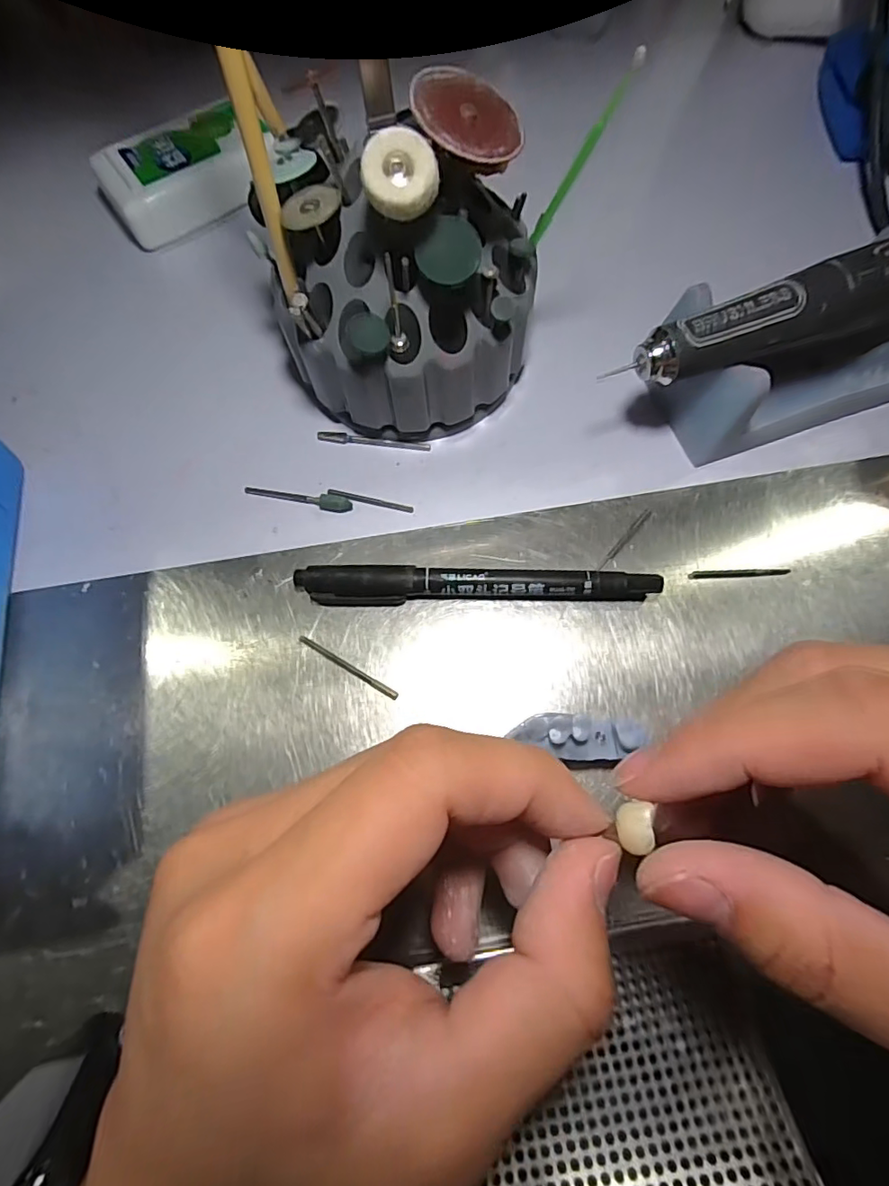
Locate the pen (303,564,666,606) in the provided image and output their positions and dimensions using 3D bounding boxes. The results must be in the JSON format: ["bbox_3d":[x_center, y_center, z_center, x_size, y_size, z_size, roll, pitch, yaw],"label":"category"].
[{"bbox_3d":[0.012,-0.003,0.206,0.133,0.013,0.012,0,71,2],"label":"pen"}]

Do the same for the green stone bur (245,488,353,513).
[{"bbox_3d":[-0.062,-0.040,0.226,0.046,0.005,0.006,9,71,5],"label":"green stone bur"}]

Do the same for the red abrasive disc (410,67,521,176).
[{"bbox_3d":[0.007,-0.137,0.156,0.033,0.004,0.033,4,77,-19],"label":"red abrasive disc"}]

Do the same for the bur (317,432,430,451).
[{"bbox_3d":[-0.031,-0.067,0.235,0.049,0.004,0.004,5,70,4],"label":"bur"}]

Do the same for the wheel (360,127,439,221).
[{"bbox_3d":[-0.013,-0.120,0.155,0.021,0.007,0.022,0,94,-6],"label":"wheel"}]

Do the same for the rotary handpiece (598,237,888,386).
[{"bbox_3d":[0.158,-0.113,0.196,0.189,0.021,0.021,-20,72,-5],"label":"rotary handpiece"}]

